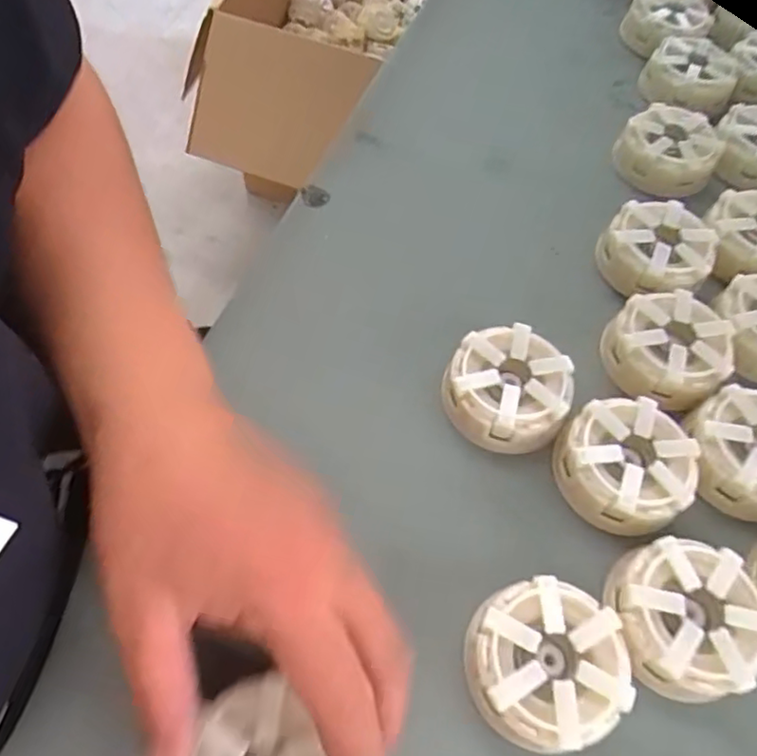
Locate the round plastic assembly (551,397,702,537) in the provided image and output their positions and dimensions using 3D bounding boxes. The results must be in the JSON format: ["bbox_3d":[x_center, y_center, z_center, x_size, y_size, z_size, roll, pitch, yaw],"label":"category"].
[{"bbox_3d":[0.115,0.041,0.300,0.060,0.031,0.057,1,60,-2],"label":"round plastic assembly"}]

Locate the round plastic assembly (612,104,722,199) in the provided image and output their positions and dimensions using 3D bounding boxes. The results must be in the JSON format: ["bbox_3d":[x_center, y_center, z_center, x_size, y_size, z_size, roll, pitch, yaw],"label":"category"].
[{"bbox_3d":[0.187,-0.147,0.410,0.059,0.027,0.056,1,60,-2],"label":"round plastic assembly"}]

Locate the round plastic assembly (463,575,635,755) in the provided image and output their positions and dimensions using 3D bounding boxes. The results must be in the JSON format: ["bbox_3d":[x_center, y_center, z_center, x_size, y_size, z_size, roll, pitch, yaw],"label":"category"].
[{"bbox_3d":[0.067,0.114,0.256,0.060,0.028,0.059,1,60,-2],"label":"round plastic assembly"}]

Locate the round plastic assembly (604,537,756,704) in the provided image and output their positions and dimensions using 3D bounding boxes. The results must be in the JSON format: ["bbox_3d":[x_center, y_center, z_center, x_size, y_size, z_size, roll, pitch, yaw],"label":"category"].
[{"bbox_3d":[0.130,0.100,0.266,0.056,0.026,0.060,1,60,-2],"label":"round plastic assembly"}]

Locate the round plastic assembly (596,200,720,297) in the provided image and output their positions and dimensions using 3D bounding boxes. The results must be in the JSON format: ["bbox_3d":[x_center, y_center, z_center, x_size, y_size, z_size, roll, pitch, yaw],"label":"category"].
[{"bbox_3d":[0.156,-0.071,0.357,0.057,0.023,0.056,-38,69,-22],"label":"round plastic assembly"}]

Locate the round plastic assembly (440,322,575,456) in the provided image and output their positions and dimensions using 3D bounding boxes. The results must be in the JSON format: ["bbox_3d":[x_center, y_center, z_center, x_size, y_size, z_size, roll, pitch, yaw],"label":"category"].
[{"bbox_3d":[0.064,0.006,0.317,0.059,0.030,0.055,1,60,-2],"label":"round plastic assembly"}]

